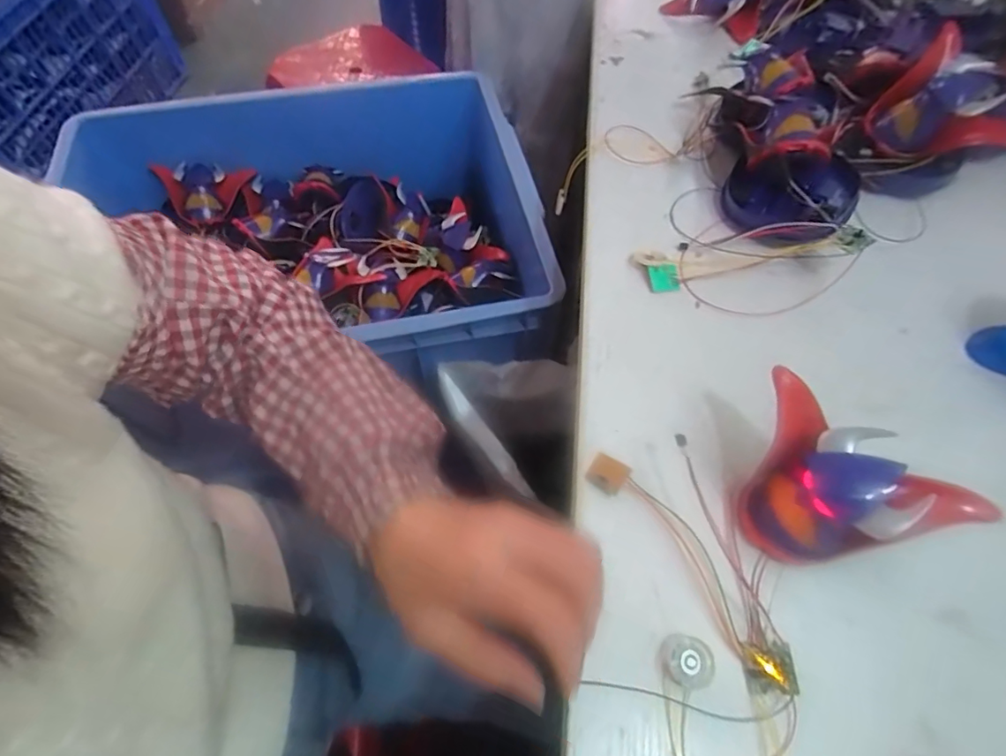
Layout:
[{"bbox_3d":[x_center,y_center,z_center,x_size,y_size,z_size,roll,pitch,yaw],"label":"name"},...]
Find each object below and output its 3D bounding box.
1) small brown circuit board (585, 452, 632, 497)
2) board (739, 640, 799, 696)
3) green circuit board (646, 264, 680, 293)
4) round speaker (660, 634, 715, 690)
[{"bbox_3d":[0.070,0.064,0.348,0.024,0.006,0.022,31,65,17],"label":"small brown circuit board"},{"bbox_3d":[0.148,0.161,0.289,0.025,0.004,0.024,-12,62,22],"label":"board"},{"bbox_3d":[0.134,-0.083,0.435,0.025,0.004,0.023,-6,87,3],"label":"green circuit board"},{"bbox_3d":[0.104,0.159,0.293,0.029,0.005,0.025,23,63,13],"label":"round speaker"}]

